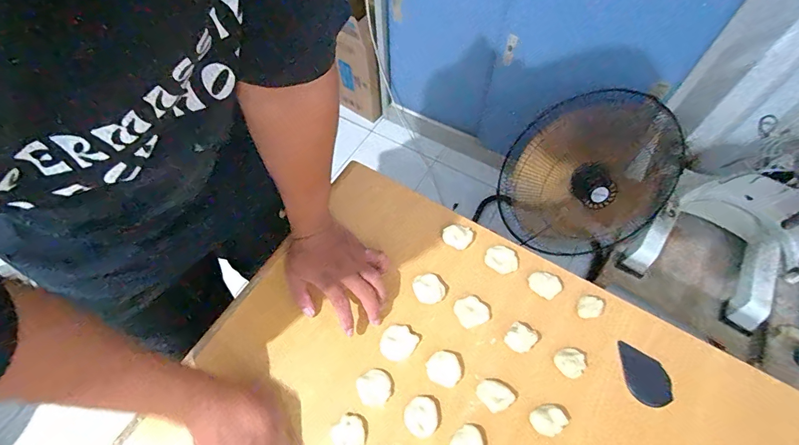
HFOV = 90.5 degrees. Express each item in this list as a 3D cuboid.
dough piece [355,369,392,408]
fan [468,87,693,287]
[{"bbox_3d":[-0.031,0.202,0.482,0.039,0.011,0.040,0,61,0],"label":"dough piece"},{"bbox_3d":[0.563,-0.123,1.218,0.447,0.507,0.274,35,67,18],"label":"fan"}]

